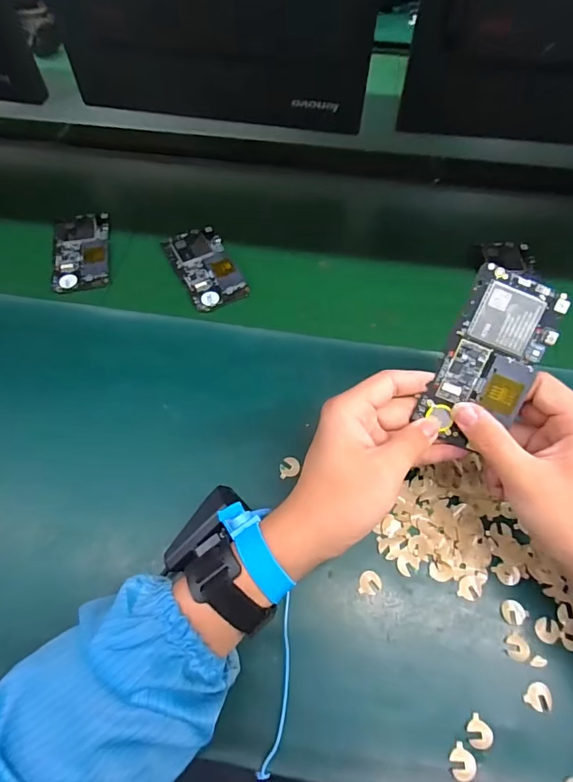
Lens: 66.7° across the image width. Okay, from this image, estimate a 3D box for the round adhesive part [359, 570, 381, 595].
[{"bbox_3d":[0.067,0.154,0.349,0.016,0.004,0.018,8,60,7],"label":"round adhesive part"}]

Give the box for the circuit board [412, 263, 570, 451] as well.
[{"bbox_3d":[0.145,-0.021,0.309,0.063,0.004,0.122,22,100,3],"label":"circuit board"}]

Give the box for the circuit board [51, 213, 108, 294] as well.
[{"bbox_3d":[-0.251,-0.173,0.533,0.064,0.012,0.115,-9,60,-3],"label":"circuit board"}]

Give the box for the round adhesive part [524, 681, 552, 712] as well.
[{"bbox_3d":[0.183,0.220,0.313,0.017,0.004,0.018,-1,59,2],"label":"round adhesive part"}]

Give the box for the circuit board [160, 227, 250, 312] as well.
[{"bbox_3d":[-0.098,-0.150,0.521,0.067,0.007,0.123,-24,61,-11],"label":"circuit board"}]

